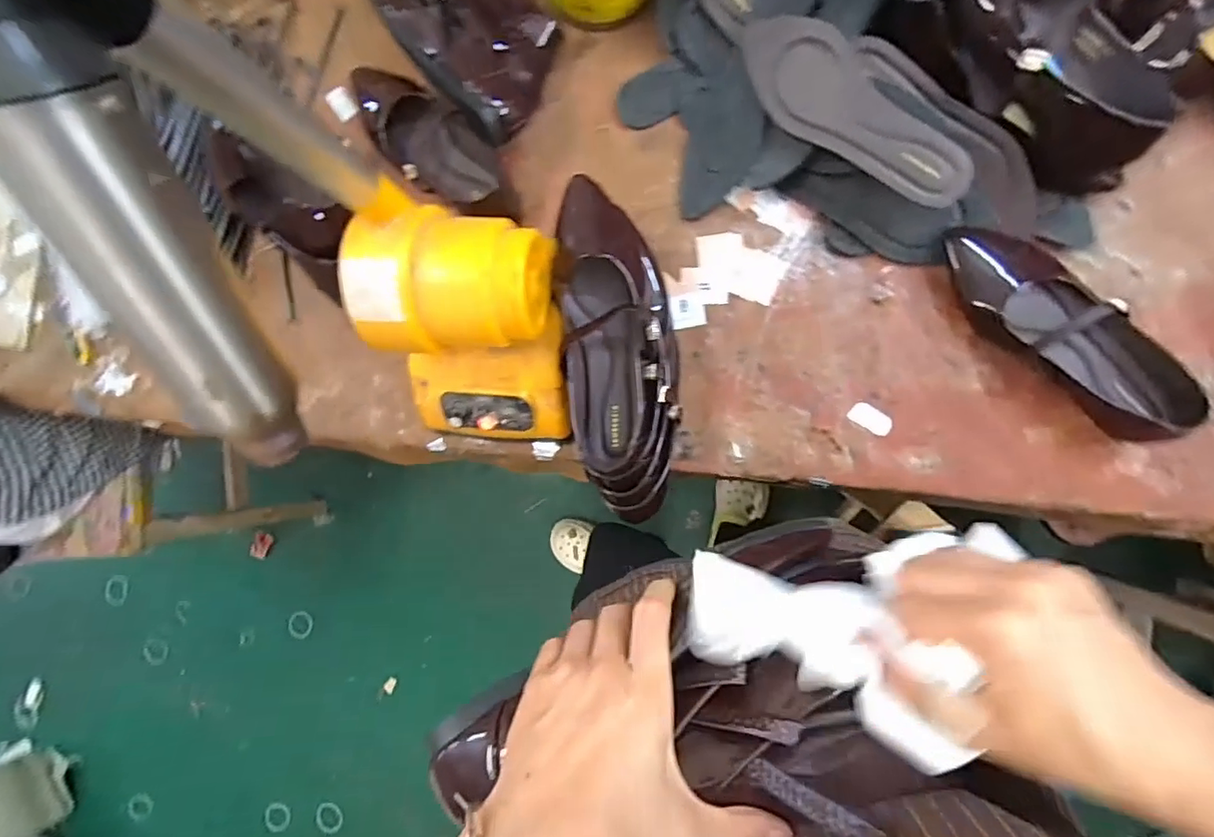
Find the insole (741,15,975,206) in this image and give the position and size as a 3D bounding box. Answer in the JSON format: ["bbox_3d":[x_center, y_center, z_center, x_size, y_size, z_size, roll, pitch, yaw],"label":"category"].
[{"bbox_3d":[0.218,-0.280,0.513,0.246,0.017,0.076,49,119,8],"label":"insole"}]

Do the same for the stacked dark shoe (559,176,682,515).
[{"bbox_3d":[0.013,-0.063,0.549,0.103,0.127,0.295,-9,87,8],"label":"stacked dark shoe"}]

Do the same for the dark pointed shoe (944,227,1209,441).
[{"bbox_3d":[0.425,-0.091,0.518,0.087,0.063,0.245,-45,83,5],"label":"dark pointed shoe"}]

